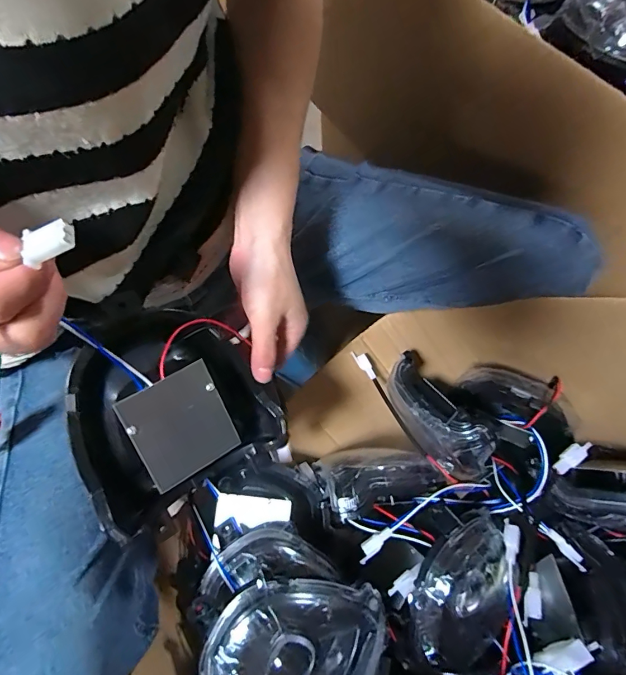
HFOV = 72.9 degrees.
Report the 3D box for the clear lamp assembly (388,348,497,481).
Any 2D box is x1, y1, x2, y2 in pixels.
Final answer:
[{"bbox_3d":[0.120,0.078,0.418,0.051,0.068,0.141,-30,72,-8],"label":"clear lamp assembly"}]

